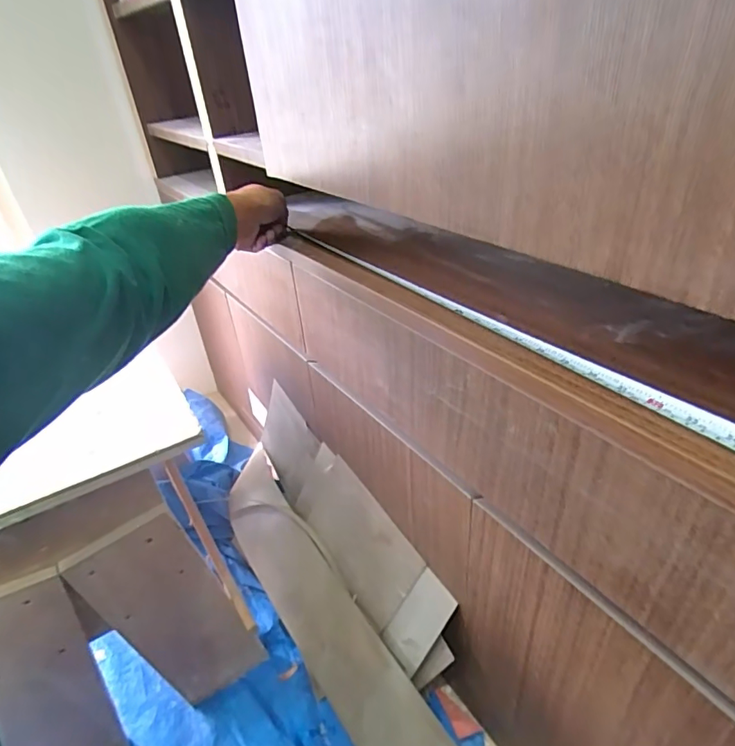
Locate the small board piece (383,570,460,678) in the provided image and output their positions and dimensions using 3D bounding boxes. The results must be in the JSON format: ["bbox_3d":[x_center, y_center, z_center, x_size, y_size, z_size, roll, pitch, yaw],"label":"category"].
[{"bbox_3d":[0.074,0.365,0.721,0.068,0.156,0.011,36,25,31],"label":"small board piece"}]

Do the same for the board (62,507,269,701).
[{"bbox_3d":[-0.275,0.371,0.730,0.137,0.392,0.009,-29,37,-19],"label":"board"}]

